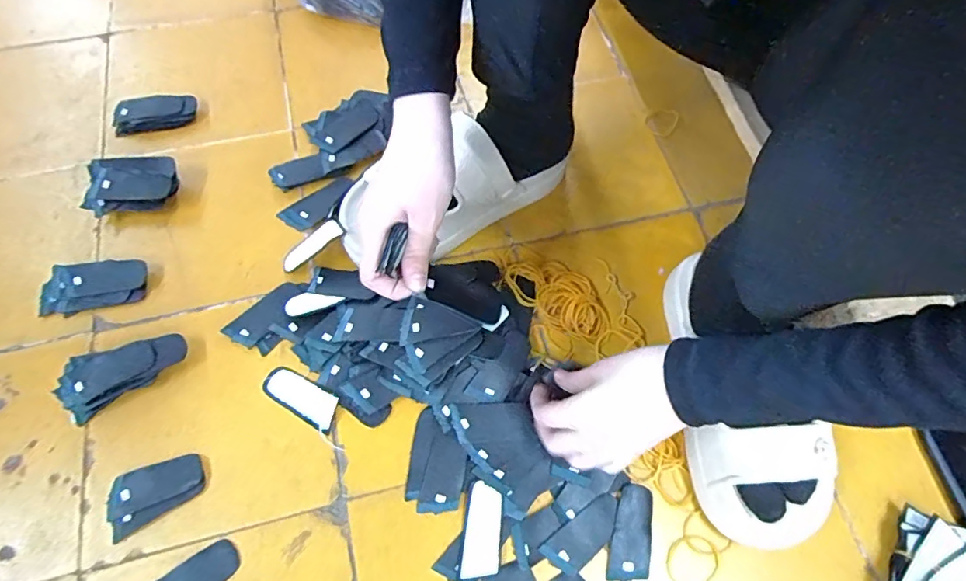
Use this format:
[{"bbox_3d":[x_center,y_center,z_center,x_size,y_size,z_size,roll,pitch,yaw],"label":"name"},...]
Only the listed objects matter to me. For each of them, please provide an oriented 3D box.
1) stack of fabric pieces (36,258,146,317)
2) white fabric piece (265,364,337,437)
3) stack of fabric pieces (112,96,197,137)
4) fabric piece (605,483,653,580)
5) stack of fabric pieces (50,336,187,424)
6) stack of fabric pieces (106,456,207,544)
[{"bbox_3d":[-0.367,-0.006,0.482,0.089,0.016,0.046,-9,67,-6],"label":"stack of fabric pieces"},{"bbox_3d":[-0.159,0.092,0.450,0.074,0.004,0.031,31,68,11],"label":"white fabric piece"},{"bbox_3d":[-0.365,-0.196,0.570,0.083,0.015,0.053,-11,67,-7],"label":"stack of fabric pieces"},{"bbox_3d":[0.123,0.199,0.421,0.033,0.004,0.073,13,66,3],"label":"fabric piece"},{"bbox_3d":[-0.316,0.068,0.448,0.104,0.021,0.047,-30,71,-14],"label":"stack of fabric pieces"},{"bbox_3d":[-0.264,0.160,0.411,0.073,0.004,0.044,-29,70,-14],"label":"stack of fabric pieces"}]

